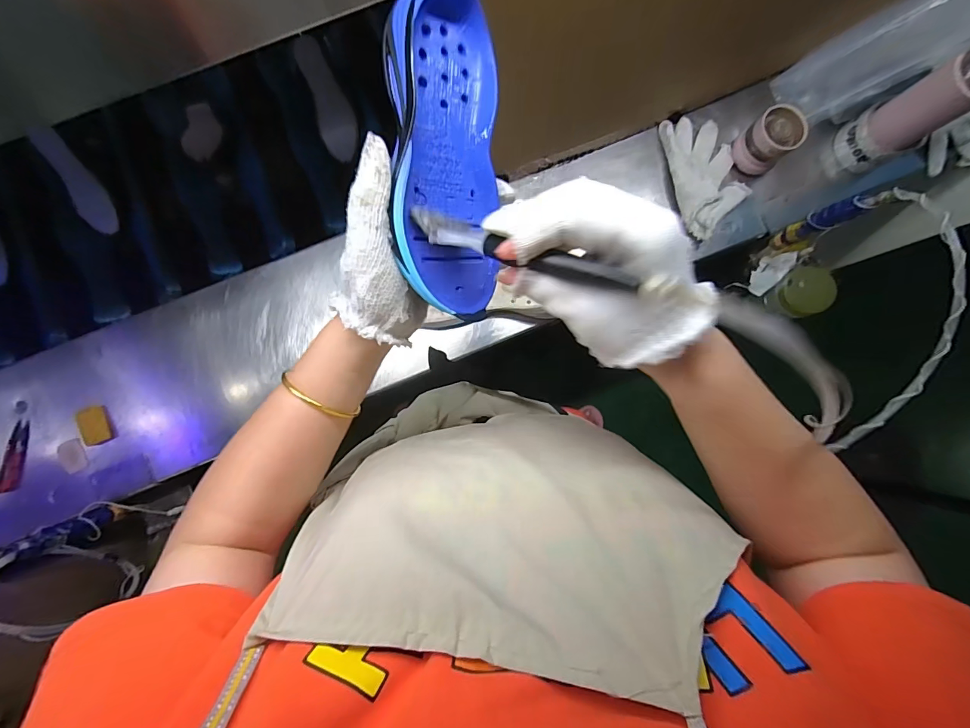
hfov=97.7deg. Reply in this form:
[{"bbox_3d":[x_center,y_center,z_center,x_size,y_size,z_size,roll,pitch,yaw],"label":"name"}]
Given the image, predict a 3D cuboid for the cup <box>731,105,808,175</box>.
[{"bbox_3d":[0.408,-0.322,0.608,0.066,0.060,0.065,0,85,-1],"label":"cup"}]

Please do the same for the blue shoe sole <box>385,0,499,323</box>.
[{"bbox_3d":[-0.029,-0.131,0.284,0.079,0.042,0.193,-11,106,-34],"label":"blue shoe sole"}]

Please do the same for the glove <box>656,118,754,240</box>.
[{"bbox_3d":[0.326,-0.282,0.629,0.101,0.018,0.180,-12,86,-3],"label":"glove"}]

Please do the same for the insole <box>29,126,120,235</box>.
[{"bbox_3d":[-0.622,-0.278,0.647,0.046,0.018,0.160,-26,106,-2],"label":"insole"}]

